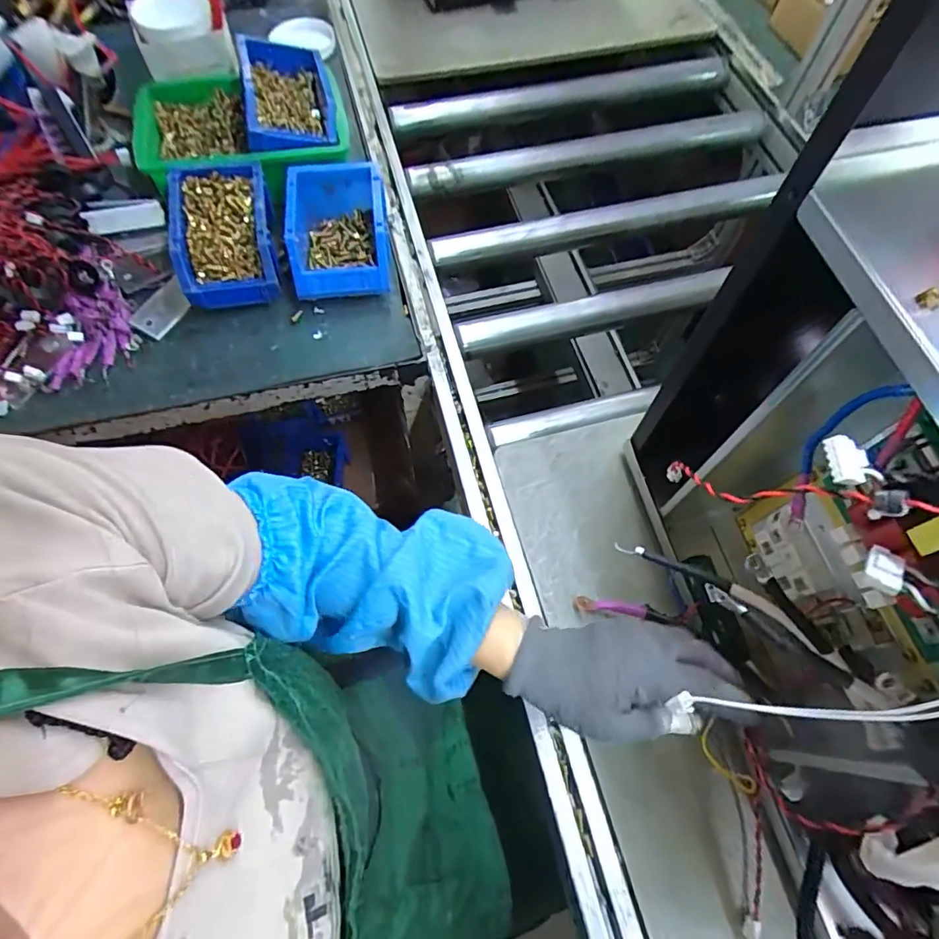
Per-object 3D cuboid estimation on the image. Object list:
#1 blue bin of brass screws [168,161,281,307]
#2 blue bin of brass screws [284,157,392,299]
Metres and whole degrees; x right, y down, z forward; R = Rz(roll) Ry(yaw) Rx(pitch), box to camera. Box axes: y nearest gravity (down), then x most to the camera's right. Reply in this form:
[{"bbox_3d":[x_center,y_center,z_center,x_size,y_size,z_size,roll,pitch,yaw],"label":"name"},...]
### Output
[{"bbox_3d":[-0.282,-0.271,0.602,0.106,0.070,0.157,-12,66,-6],"label":"blue bin of brass screws"},{"bbox_3d":[-0.155,-0.282,0.611,0.113,0.063,0.156,-7,66,-4],"label":"blue bin of brass screws"}]

